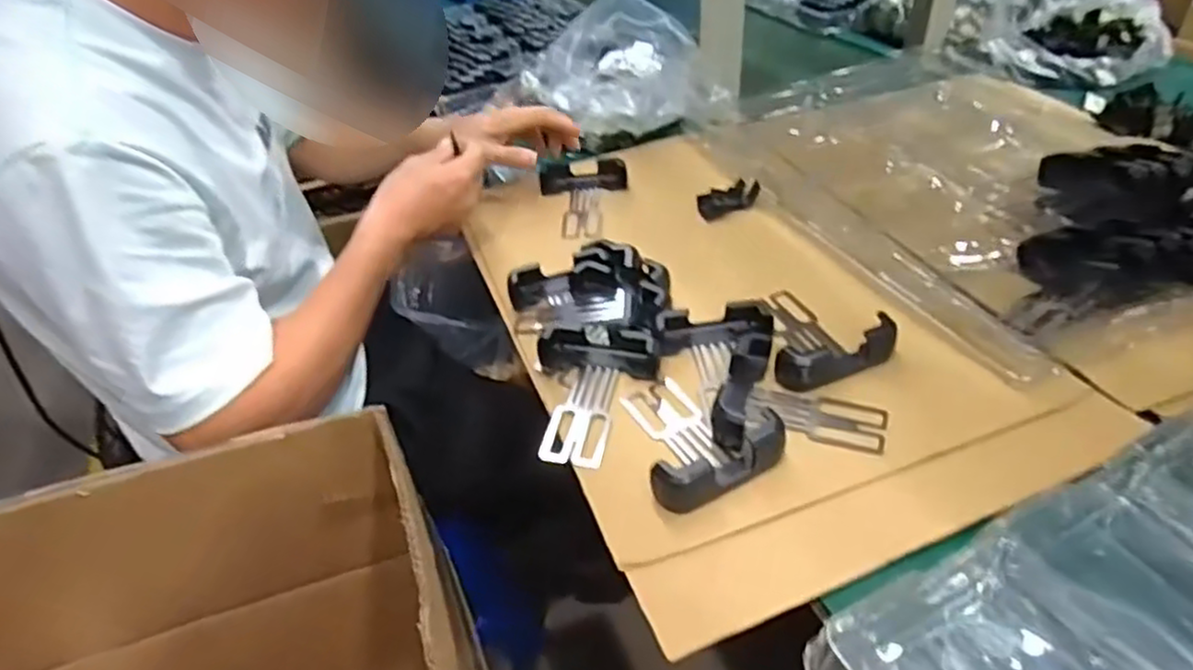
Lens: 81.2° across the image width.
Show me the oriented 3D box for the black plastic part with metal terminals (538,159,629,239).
[{"bbox_3d":[-0.016,-0.150,0.761,0.096,0.032,0.115,-2,40,5],"label":"black plastic part with metal terminals"}]

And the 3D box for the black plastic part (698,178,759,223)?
[{"bbox_3d":[0.135,-0.145,0.724,0.065,0.016,0.042,-17,41,-12],"label":"black plastic part"}]

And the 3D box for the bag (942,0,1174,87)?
[{"bbox_3d":[0.646,-0.445,0.963,0.269,0.111,0.195,21,47,29],"label":"bag"}]

